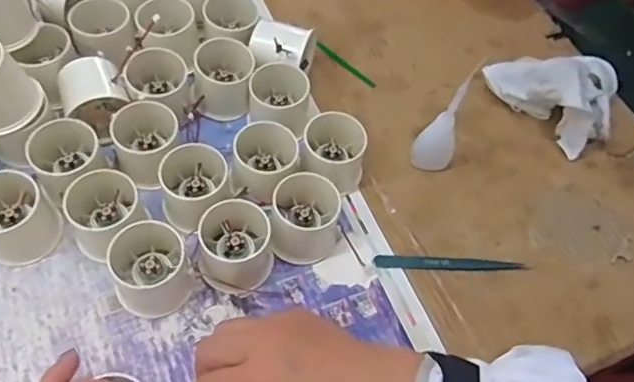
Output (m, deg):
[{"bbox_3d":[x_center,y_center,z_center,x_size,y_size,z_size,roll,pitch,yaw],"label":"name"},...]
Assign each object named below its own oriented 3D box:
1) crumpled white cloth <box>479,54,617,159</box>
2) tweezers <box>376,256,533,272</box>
[{"bbox_3d":[0.230,-0.103,0.533,0.115,0.060,0.089,38,62,17],"label":"crumpled white cloth"},{"bbox_3d":[0.109,0.059,0.456,0.124,0.005,0.012,4,58,-4],"label":"tweezers"}]

